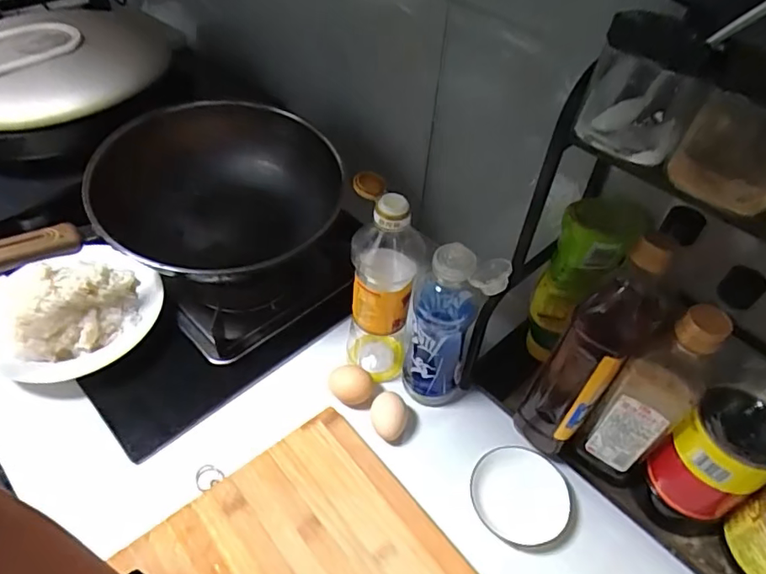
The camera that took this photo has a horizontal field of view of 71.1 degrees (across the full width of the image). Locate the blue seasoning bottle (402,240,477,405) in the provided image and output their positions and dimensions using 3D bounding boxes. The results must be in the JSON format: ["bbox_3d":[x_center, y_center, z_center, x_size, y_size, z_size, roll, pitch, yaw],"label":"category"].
[{"bbox_3d":[0.061,0.047,0.575,0.063,0.225,0.064,12,48,7],"label":"blue seasoning bottle"}]

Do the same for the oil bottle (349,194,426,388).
[{"bbox_3d":[0.000,0.000,0.582,0.066,0.241,0.063,12,48,7],"label":"oil bottle"}]

